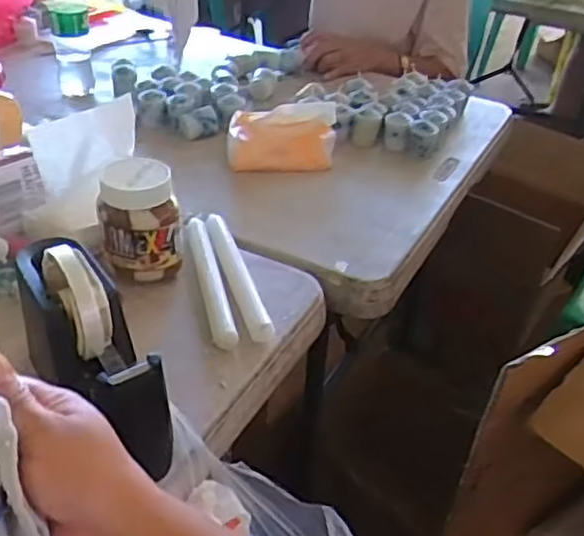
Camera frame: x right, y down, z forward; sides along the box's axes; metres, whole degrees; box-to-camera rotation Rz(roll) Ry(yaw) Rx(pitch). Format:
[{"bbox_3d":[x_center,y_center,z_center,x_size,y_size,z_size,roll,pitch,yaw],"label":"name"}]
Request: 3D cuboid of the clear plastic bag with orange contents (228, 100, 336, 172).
[{"bbox_3d":[-0.010,-0.167,0.856,0.144,0.056,0.077,-3,37,-10],"label":"clear plastic bag with orange contents"}]

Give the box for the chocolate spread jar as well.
[{"bbox_3d":[-0.144,-0.049,0.639,0.074,0.097,0.074,-4,37,-10],"label":"chocolate spread jar"}]

